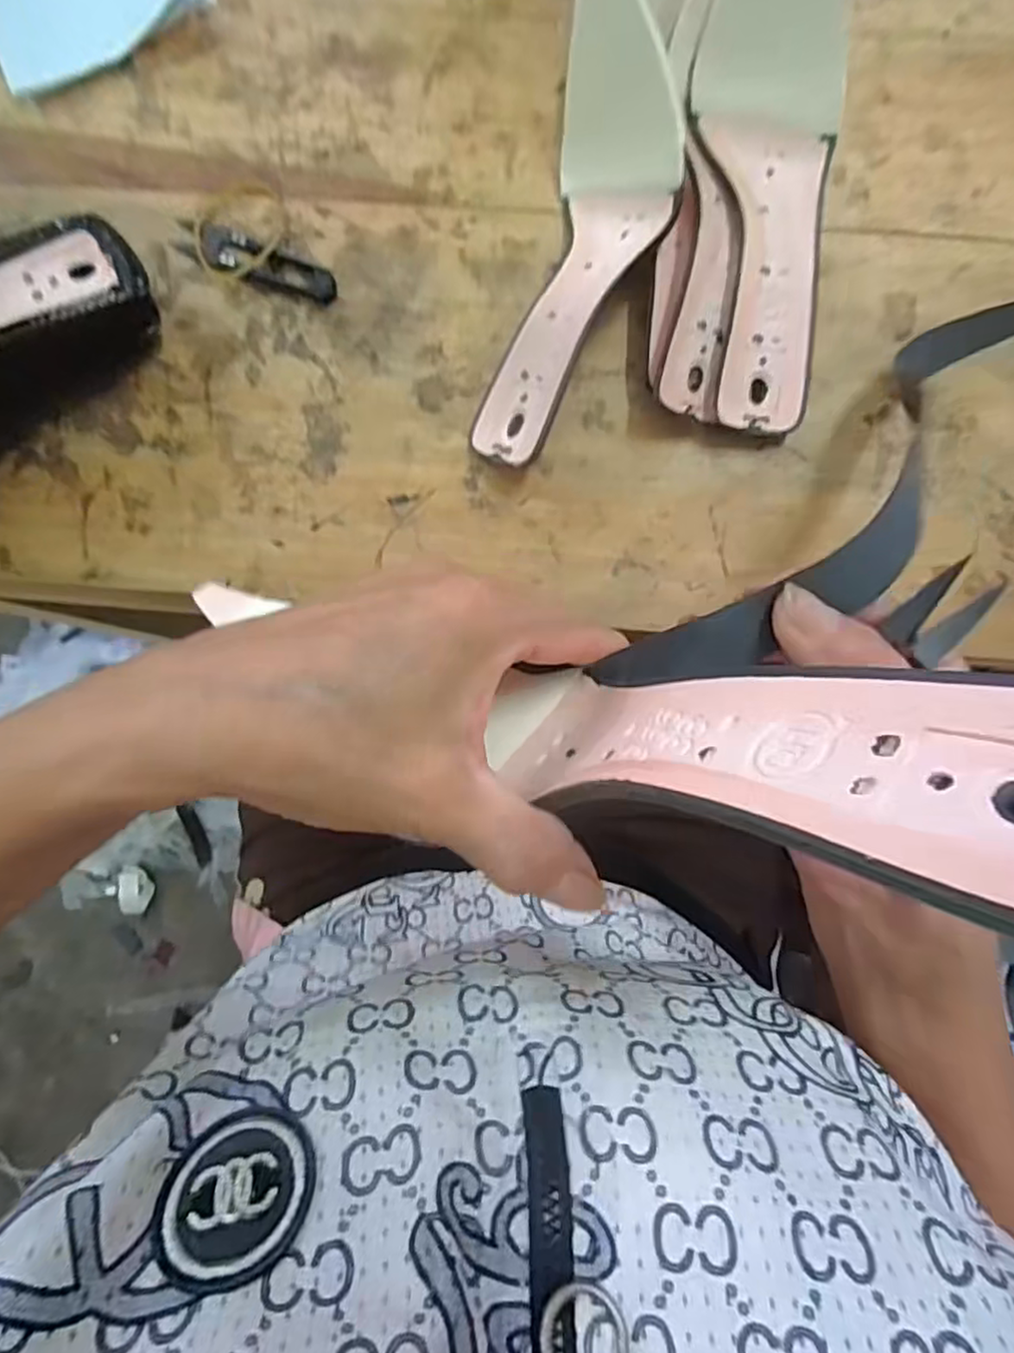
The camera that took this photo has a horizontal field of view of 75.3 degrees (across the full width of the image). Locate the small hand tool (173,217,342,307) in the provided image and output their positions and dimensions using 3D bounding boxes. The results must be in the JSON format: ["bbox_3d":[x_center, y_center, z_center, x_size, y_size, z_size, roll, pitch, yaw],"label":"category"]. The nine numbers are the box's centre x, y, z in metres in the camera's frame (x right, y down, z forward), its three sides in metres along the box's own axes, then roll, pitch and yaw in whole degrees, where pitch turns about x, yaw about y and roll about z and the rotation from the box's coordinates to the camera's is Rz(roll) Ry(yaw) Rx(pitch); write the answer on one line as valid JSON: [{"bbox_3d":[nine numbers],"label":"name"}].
[{"bbox_3d":[-0.144,-0.240,0.380,0.098,0.004,0.026,20,89,2],"label":"small hand tool"}]

